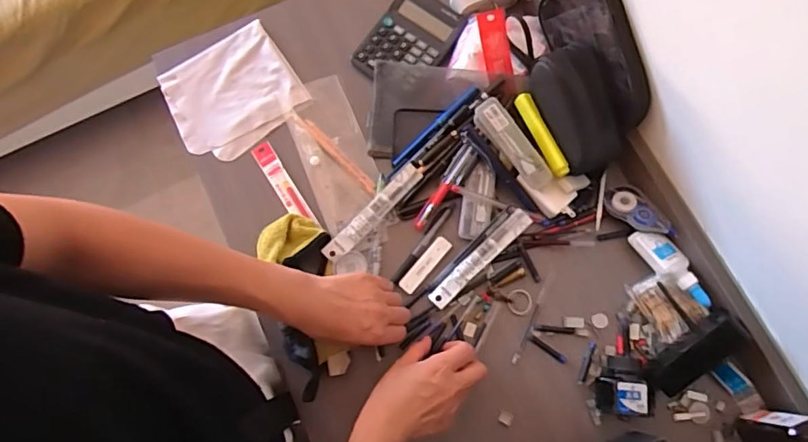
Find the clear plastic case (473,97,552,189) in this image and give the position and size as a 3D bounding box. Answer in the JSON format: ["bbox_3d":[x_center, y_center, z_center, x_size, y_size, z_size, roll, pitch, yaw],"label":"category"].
[{"bbox_3d":[0.128,-0.089,0.627,0.033,0.025,0.117,-38,90,-9],"label":"clear plastic case"}]

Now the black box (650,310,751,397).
[{"bbox_3d":[0.321,0.145,0.579,0.109,0.031,0.036,-44,78,9],"label":"black box"}]

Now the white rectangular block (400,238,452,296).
[{"bbox_3d":[0.026,0.053,0.640,0.021,0.004,0.078,40,79,10],"label":"white rectangular block"}]

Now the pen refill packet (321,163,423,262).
[{"bbox_3d":[-0.037,-0.009,0.646,0.150,0.008,0.026,-45,90,-9],"label":"pen refill packet"}]

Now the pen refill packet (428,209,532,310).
[{"bbox_3d":[0.091,0.045,0.630,0.151,0.007,0.023,-43,76,-4],"label":"pen refill packet"}]

